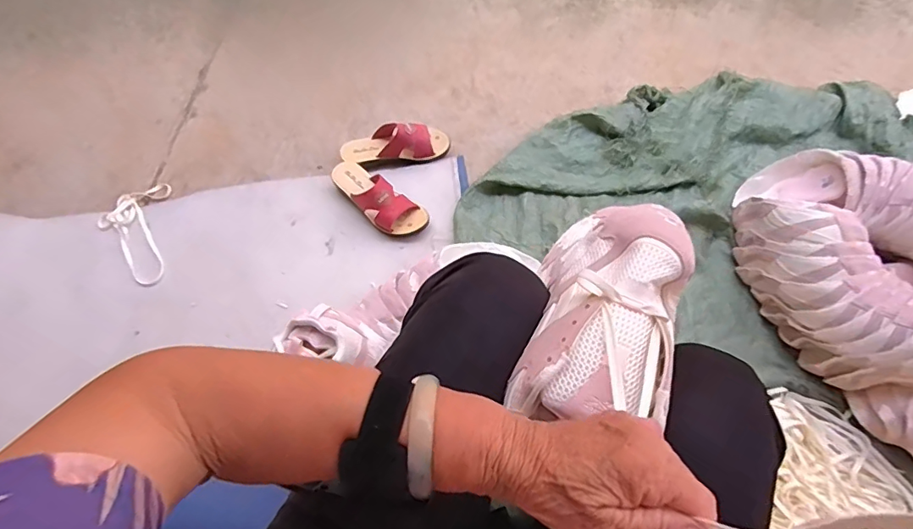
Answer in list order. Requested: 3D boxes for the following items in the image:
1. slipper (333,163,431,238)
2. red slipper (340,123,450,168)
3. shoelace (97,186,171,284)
[{"bbox_3d":[-0.161,-0.138,0.983,0.221,0.072,0.083,37,71,19],"label":"slipper"},{"bbox_3d":[-0.131,-0.257,1.052,0.228,0.072,0.078,-9,63,-2],"label":"red slipper"},{"bbox_3d":[-0.668,-0.059,1.018,0.134,0.028,0.242,-14,64,-4],"label":"shoelace"}]

